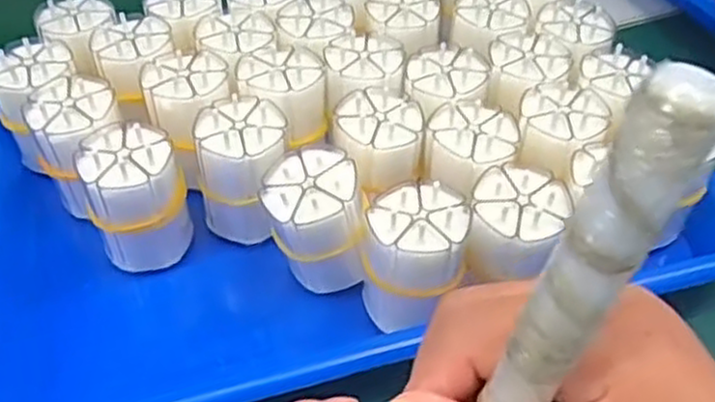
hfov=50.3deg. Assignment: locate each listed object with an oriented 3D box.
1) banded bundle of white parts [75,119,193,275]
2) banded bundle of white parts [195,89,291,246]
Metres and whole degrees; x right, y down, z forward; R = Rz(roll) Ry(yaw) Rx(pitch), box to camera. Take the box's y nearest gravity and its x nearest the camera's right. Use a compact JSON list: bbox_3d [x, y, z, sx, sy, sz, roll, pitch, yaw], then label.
[{"bbox_3d":[-0.093,0.002,0.328,0.038,0.065,0.031,-8,46,-8],"label":"banded bundle of white parts"},{"bbox_3d":[-0.050,-0.014,0.337,0.037,0.051,0.040,-4,46,-5],"label":"banded bundle of white parts"}]

